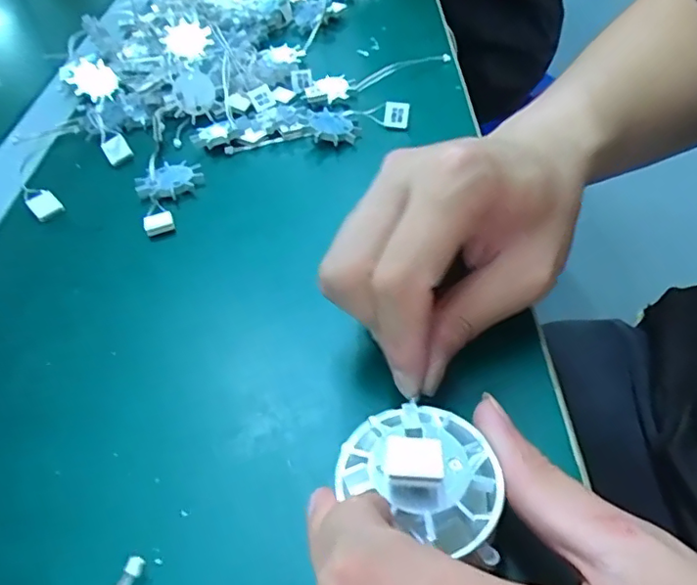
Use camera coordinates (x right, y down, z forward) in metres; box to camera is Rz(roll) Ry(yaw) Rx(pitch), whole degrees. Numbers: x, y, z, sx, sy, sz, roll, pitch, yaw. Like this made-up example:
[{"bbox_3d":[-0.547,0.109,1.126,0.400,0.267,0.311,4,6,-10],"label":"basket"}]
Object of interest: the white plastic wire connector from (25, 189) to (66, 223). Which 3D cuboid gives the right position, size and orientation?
[{"bbox_3d":[-0.183,-0.053,0.335,0.015,0.007,0.024,-39,53,-25],"label":"white plastic wire connector"}]

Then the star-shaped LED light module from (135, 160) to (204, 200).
[{"bbox_3d":[-0.109,-0.070,0.344,0.032,0.009,0.037,16,51,22],"label":"star-shaped LED light module"}]

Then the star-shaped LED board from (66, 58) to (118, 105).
[{"bbox_3d":[-0.194,-0.162,0.426,0.009,0.031,0.031,12,81,59],"label":"star-shaped LED board"}]

